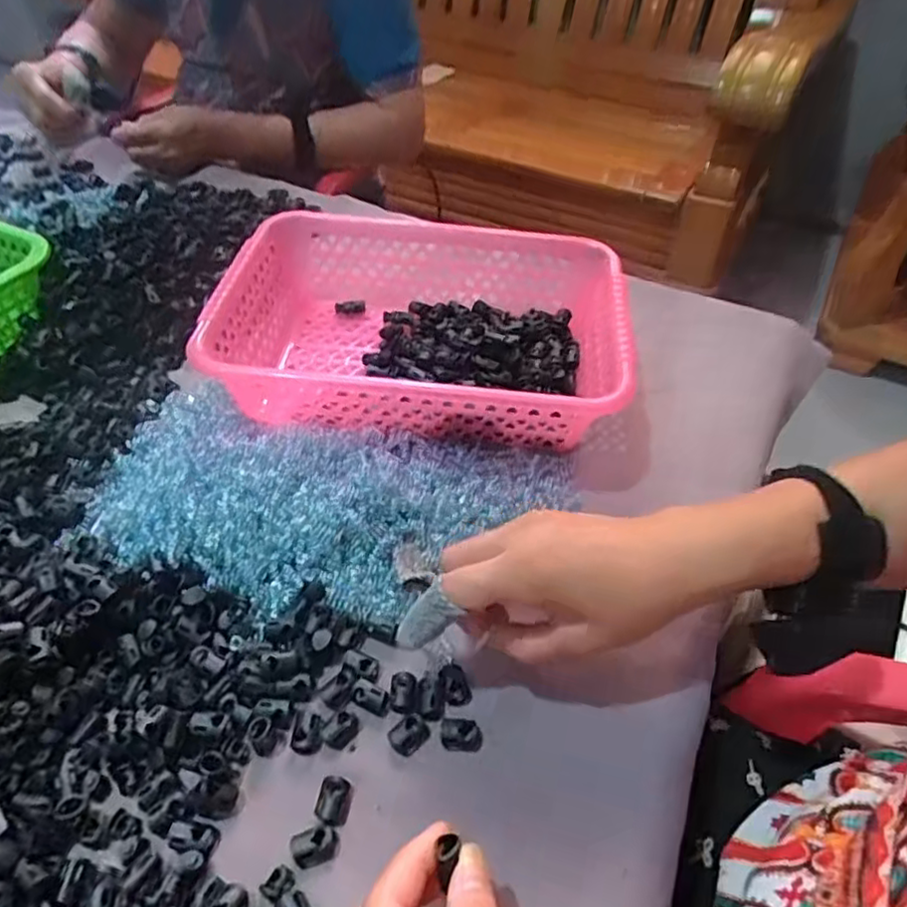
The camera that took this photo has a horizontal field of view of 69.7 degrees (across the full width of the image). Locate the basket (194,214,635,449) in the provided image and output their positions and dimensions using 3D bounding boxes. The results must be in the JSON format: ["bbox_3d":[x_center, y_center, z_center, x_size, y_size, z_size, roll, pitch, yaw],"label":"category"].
[{"bbox_3d":[-0.020,-0.099,0.528,0.302,0.083,0.218,5,47,5],"label":"basket"}]

